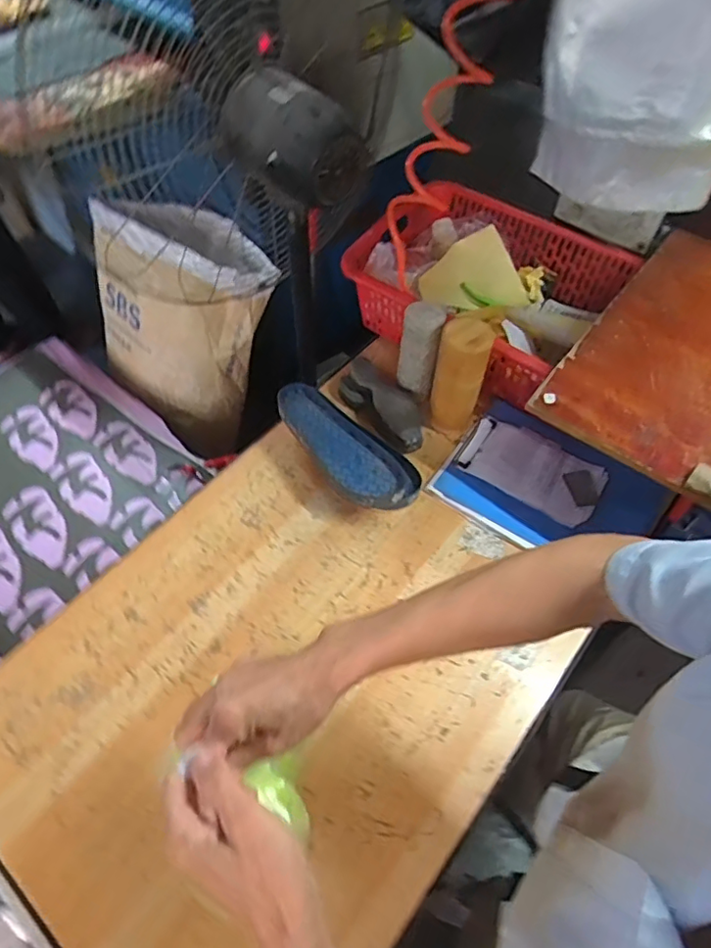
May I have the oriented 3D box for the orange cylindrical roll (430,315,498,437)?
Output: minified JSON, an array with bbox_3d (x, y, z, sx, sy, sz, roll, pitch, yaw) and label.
[{"bbox_3d":[0.171,-0.155,0.956,0.079,0.196,0.090,14,58,9],"label":"orange cylindrical roll"}]

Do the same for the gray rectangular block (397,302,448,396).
[{"bbox_3d":[0.109,-0.208,0.976,0.066,0.151,0.067,10,57,6],"label":"gray rectangular block"}]

